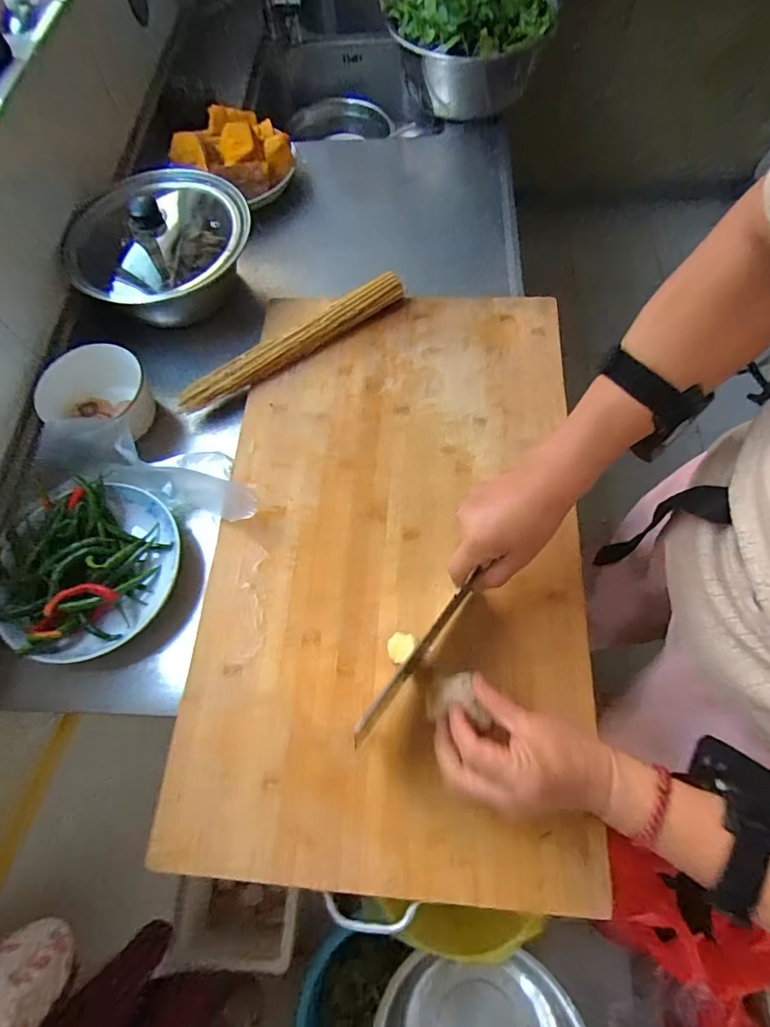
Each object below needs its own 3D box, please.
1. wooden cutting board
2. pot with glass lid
[{"bbox_3d":[0.007,0.014,0.523,0.382,0.032,0.633,3,66,3],"label":"wooden cutting board"},{"bbox_3d":[-0.298,-0.361,0.653,0.228,0.121,0.227,-1,66,2],"label":"pot with glass lid"}]

